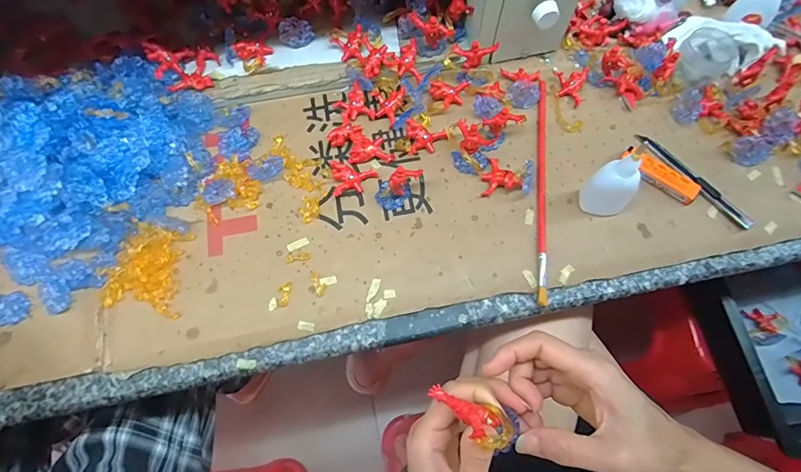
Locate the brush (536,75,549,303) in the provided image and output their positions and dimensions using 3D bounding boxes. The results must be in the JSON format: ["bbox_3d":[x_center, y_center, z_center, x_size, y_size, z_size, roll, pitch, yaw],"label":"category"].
[{"bbox_3d":[0.145,-0.053,0.442,0.014,0.012,0.248,6,69,3],"label":"brush"}]

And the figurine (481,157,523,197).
[{"bbox_3d":[0.101,-0.064,0.445,0.039,0.016,0.042,-8,69,-3],"label":"figurine"}]

